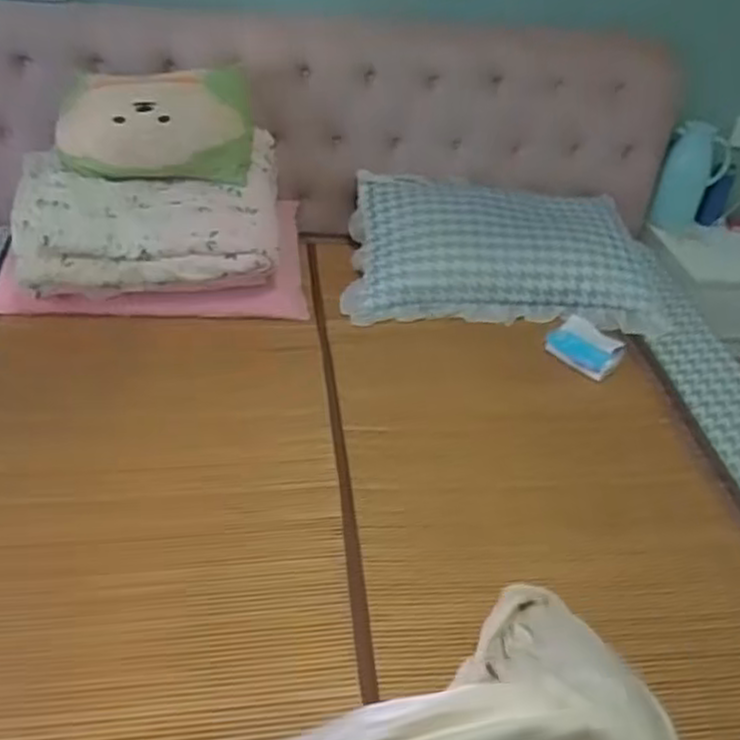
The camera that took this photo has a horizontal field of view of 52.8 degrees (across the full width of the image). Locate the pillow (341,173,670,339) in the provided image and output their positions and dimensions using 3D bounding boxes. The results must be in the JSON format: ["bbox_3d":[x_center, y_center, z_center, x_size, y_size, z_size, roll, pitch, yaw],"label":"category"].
[{"bbox_3d":[0.367,-0.305,1.919,0.820,0.217,0.401,3,38,-5],"label":"pillow"}]

